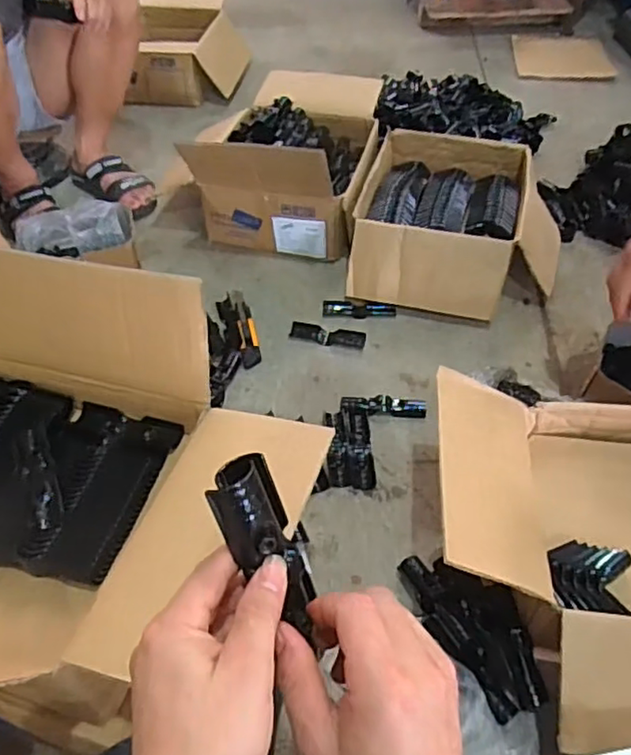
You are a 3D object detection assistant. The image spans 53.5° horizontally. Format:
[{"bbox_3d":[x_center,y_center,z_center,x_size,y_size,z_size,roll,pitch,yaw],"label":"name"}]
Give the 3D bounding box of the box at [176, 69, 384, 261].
[{"bbox_3d":[-0.051,-0.472,1.283,0.338,0.217,0.457,9,50,9],"label":"box"}]

